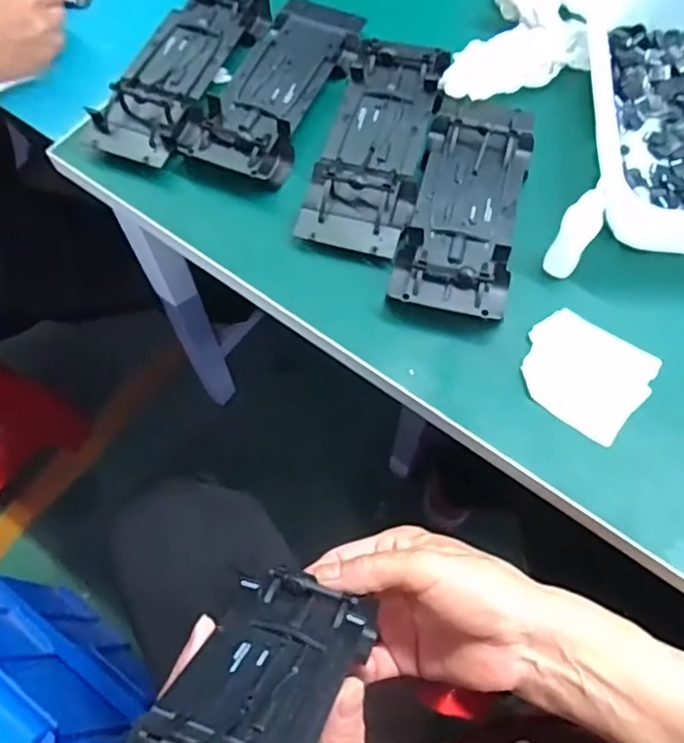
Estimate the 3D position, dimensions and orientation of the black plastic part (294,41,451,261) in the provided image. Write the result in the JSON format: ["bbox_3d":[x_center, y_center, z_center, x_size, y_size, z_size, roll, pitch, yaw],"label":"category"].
[{"bbox_3d":[0.026,-0.171,0.453,0.077,0.020,0.182,13,71,5],"label":"black plastic part"}]

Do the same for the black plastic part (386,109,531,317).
[{"bbox_3d":[0.089,-0.121,0.429,0.077,0.024,0.183,14,67,5],"label":"black plastic part"}]

